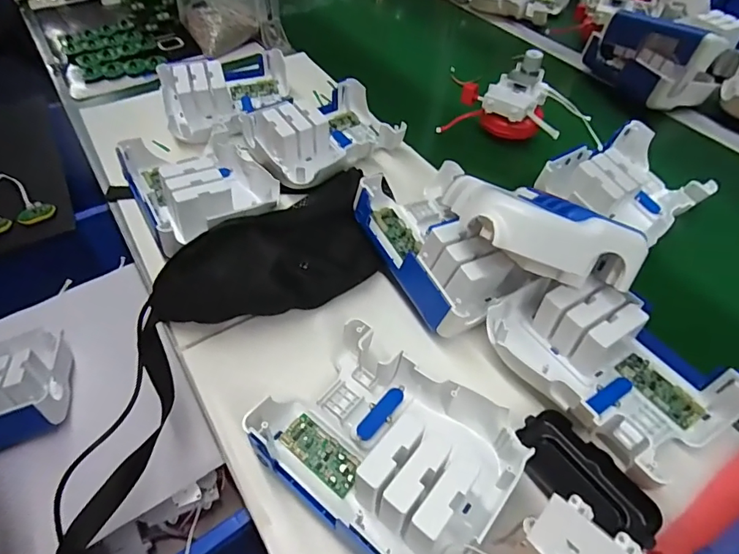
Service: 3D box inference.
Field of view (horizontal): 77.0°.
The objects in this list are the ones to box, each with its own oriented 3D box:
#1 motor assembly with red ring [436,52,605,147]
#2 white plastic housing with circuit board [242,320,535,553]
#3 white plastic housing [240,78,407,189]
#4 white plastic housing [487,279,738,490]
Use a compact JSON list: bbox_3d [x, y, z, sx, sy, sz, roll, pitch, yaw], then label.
[{"bbox_3d":[0.213,-0.246,0.647,0.205,0.088,0.083,10,50,8],"label":"motor assembly with red ring"},{"bbox_3d":[0.009,0.126,0.360,0.186,0.057,0.139,31,56,24],"label":"white plastic housing with circuit board"},{"bbox_3d":[-0.061,-0.195,0.619,0.193,0.056,0.143,-30,56,-23],"label":"white plastic housing"},{"bbox_3d":[0.207,0.073,0.405,0.135,0.057,0.185,-28,55,-22],"label":"white plastic housing"}]

